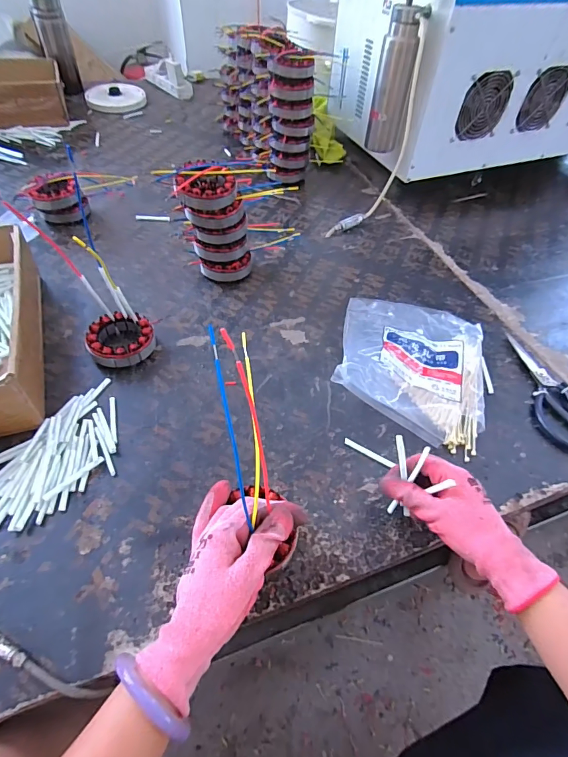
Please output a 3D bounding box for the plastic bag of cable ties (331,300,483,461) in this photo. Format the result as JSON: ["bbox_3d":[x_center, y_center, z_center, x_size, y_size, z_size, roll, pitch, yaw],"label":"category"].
[{"bbox_3d":[0.179,-0.039,0.544,0.199,0.068,0.244,16,52,8],"label":"plastic bag of cable ties"}]

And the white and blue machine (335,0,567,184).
[{"bbox_3d":[0.535,-0.721,0.859,0.815,0.358,0.365,-12,53,-13],"label":"white and blue machine"}]

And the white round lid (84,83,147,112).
[{"bbox_3d":[-0.468,-0.783,1.115,0.162,0.038,0.140,-12,53,-13],"label":"white round lid"}]

